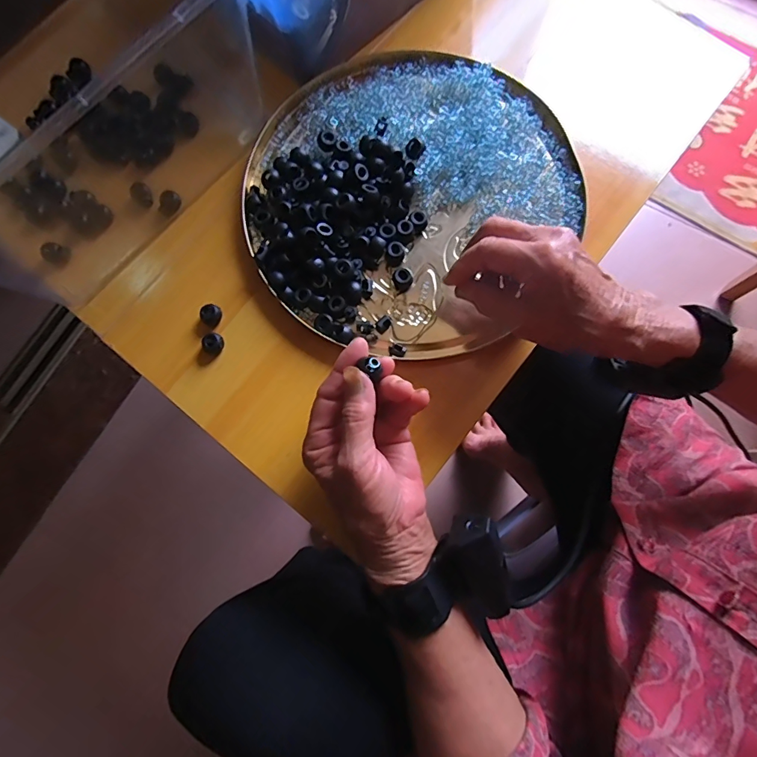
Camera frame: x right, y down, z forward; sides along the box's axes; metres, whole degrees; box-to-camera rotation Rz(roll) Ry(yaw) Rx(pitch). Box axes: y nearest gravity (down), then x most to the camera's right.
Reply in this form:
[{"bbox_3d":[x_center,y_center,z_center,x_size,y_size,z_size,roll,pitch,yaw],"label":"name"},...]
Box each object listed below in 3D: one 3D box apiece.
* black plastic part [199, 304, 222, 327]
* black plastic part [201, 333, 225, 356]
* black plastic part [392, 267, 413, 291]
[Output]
[{"bbox_3d":[-0.144,-0.054,0.369,0.014,0.012,0.017,33,81,7],"label":"black plastic part"},{"bbox_3d":[-0.140,-0.030,0.366,0.018,0.009,0.016,-35,80,-6],"label":"black plastic part"},{"bbox_3d":[0.021,-0.085,0.371,0.016,0.018,0.013,-32,80,-5],"label":"black plastic part"}]

